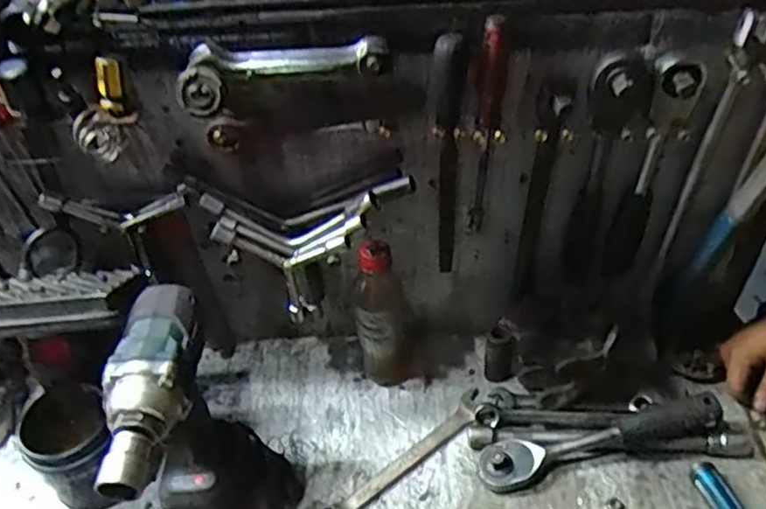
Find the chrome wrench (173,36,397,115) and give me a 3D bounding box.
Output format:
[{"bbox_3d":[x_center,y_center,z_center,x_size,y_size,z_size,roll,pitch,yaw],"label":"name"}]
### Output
[{"bbox_3d":[-0.079,-0.149,0.533,0.168,0.029,0.047,-8,44,-5],"label":"chrome wrench"}]

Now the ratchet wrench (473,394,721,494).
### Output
[{"bbox_3d":[0.215,0.184,0.665,0.242,0.052,0.046,-12,44,-8],"label":"ratchet wrench"}]

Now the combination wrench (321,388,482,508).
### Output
[{"bbox_3d":[0.024,0.211,0.684,0.221,0.007,0.030,-32,50,-26],"label":"combination wrench"}]

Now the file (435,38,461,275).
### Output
[{"bbox_3d":[0.059,-0.080,0.606,0.020,0.253,0.020,2,44,6],"label":"file"}]

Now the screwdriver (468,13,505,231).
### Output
[{"bbox_3d":[0.091,-0.104,0.591,0.019,0.226,0.027,0,44,4],"label":"screwdriver"}]

